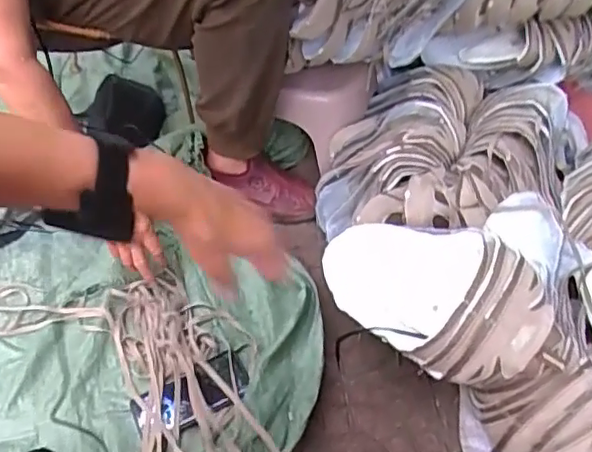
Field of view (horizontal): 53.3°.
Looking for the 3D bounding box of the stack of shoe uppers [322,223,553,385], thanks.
[{"bbox_3d":[0.159,0.078,0.735,0.293,0.131,0.145,36,59,28],"label":"stack of shoe uppers"}]

